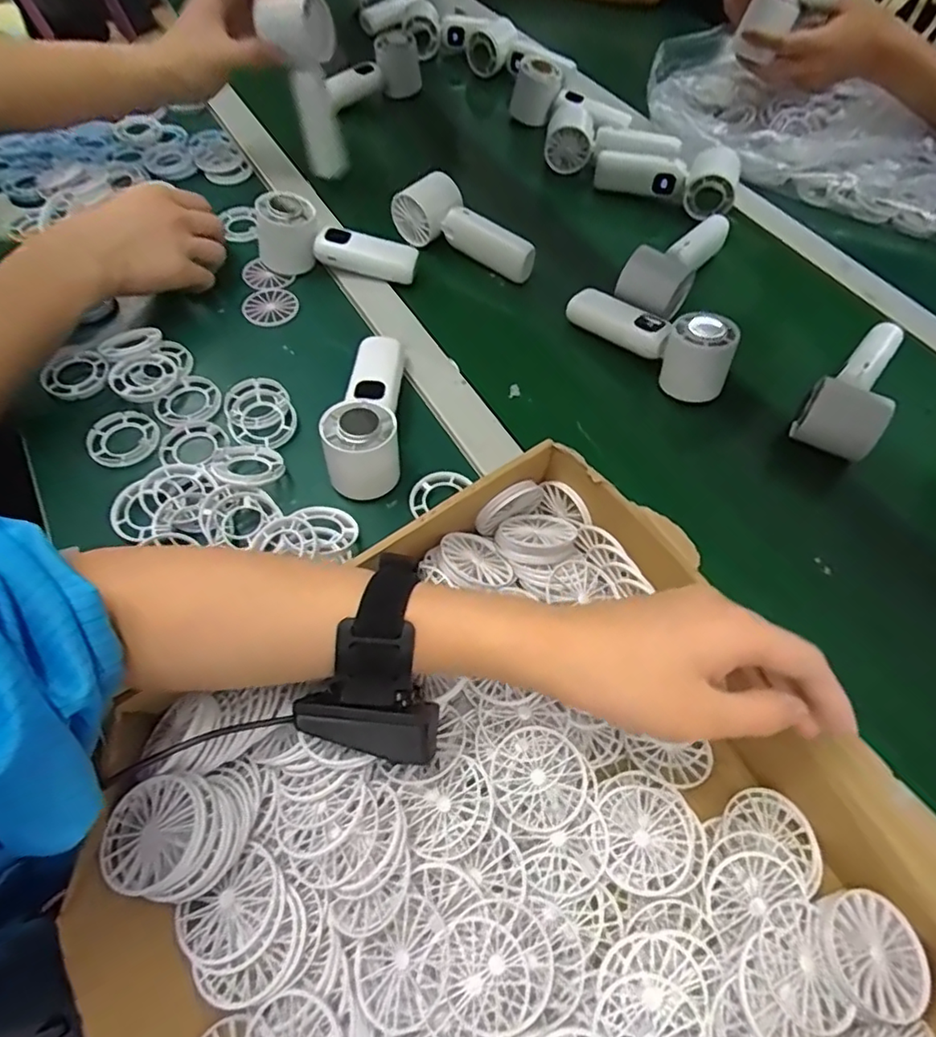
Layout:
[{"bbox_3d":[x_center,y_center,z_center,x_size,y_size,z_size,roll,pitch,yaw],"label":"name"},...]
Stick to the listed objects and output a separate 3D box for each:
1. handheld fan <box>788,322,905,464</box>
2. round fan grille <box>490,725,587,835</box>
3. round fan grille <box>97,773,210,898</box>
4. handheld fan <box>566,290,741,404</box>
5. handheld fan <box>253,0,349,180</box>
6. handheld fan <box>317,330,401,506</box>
[{"bbox_3d":[0.330,-0.118,0.493,0.059,0.046,0.158,32,64,17],"label":"handheld fan"},{"bbox_3d":[0.038,0.140,0.319,0.050,0.008,0.050,0,60,0],"label":"round fan grille"},{"bbox_3d":[-0.153,0.152,0.287,0.051,0.010,0.049,0,60,0],"label":"round fan grille"},{"bbox_3d":[0.163,-0.169,0.526,0.049,0.055,0.158,-40,67,-21],"label":"handheld fan"},{"bbox_3d":[-0.163,-0.444,0.607,0.062,0.156,0.085,-5,60,-3],"label":"handheld fan"},{"bbox_3d":[-0.080,-0.091,0.463,0.053,0.050,0.165,-3,60,-2],"label":"handheld fan"}]

